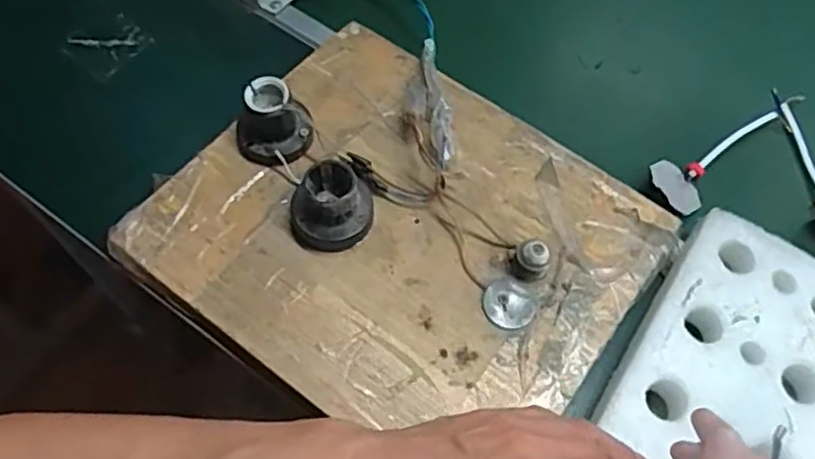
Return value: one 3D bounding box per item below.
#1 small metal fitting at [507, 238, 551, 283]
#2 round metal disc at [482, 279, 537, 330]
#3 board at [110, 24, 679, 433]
[{"bbox_3d":[0.086,0.022,0.475,0.027,0.029,0.021,26,63,10],"label":"small metal fitting"},{"bbox_3d":[0.072,0.053,0.472,0.036,0.004,0.035,1,61,-3],"label":"round metal disc"},{"bbox_3d":[-0.004,-0.005,0.484,0.325,0.052,0.274,35,65,15],"label":"board"}]

